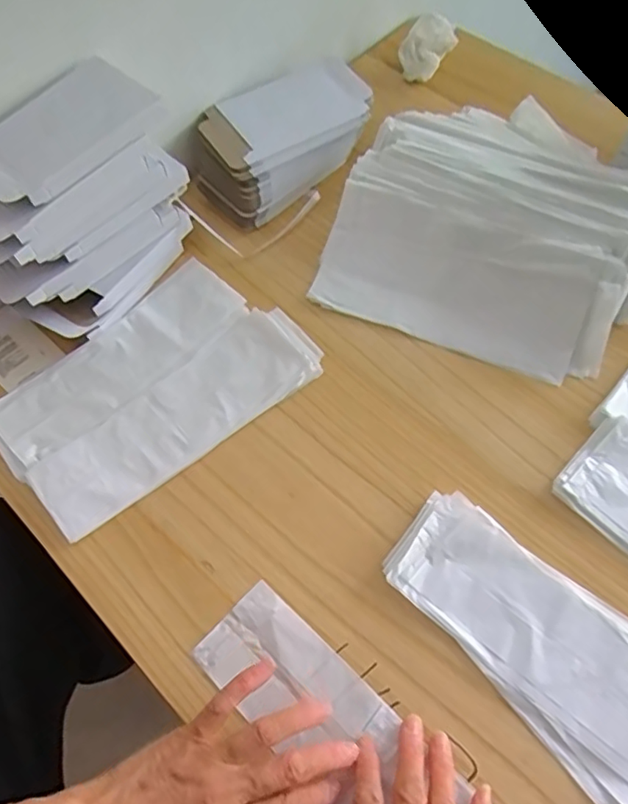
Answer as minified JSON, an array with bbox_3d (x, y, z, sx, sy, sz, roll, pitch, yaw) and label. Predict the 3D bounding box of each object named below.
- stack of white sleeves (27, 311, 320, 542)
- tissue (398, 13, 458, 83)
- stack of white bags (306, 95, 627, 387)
[{"bbox_3d":[-0.115,0.012,0.510,0.262,0.012,0.088,-38,67,-15],"label":"stack of white sleeves"},{"bbox_3d":[0.138,-0.426,0.706,0.065,0.052,0.059,4,63,6],"label":"tissue"},{"bbox_3d":[0.188,-0.177,0.557,0.308,0.070,0.280,21,66,14],"label":"stack of white bags"}]

